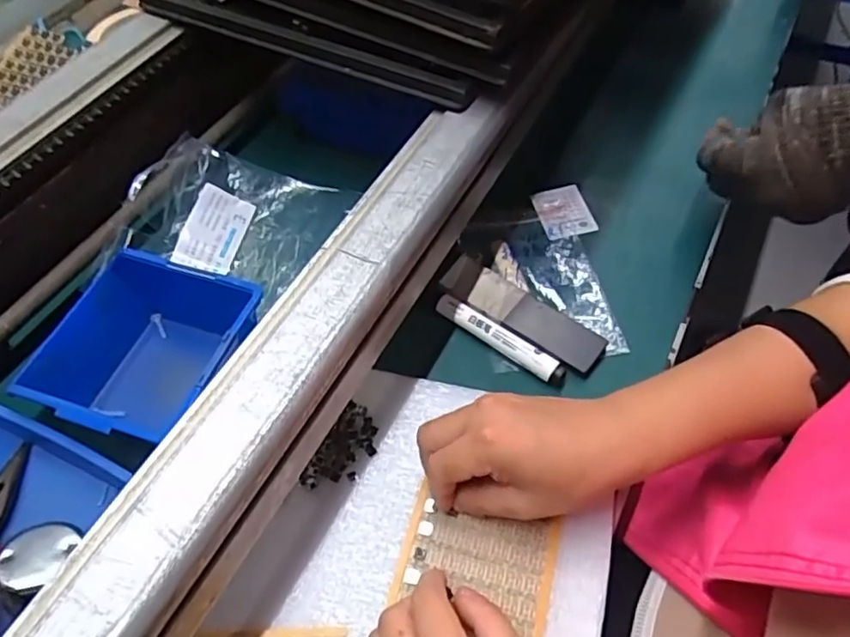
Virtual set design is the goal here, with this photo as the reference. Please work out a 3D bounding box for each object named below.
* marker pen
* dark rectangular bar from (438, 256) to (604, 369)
[{"bbox_3d":[0.053,0.011,0.429,0.103,0.012,0.018,34,64,23],"label":"marker pen"},{"bbox_3d":[0.070,-0.006,0.444,0.125,0.007,0.036,32,63,22],"label":"dark rectangular bar"}]

